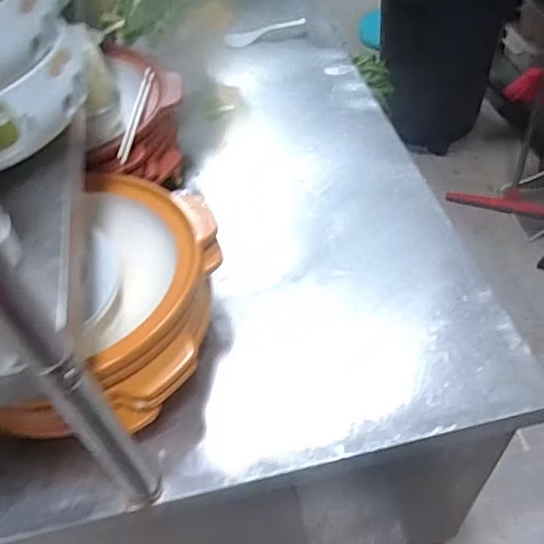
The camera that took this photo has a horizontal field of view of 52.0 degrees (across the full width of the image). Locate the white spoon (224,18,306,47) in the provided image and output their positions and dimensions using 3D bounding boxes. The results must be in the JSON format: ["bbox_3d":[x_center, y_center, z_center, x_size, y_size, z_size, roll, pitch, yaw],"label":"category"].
[{"bbox_3d":[-0.015,-0.567,1.310,0.215,0.033,0.018,-31,55,-19],"label":"white spoon"}]

